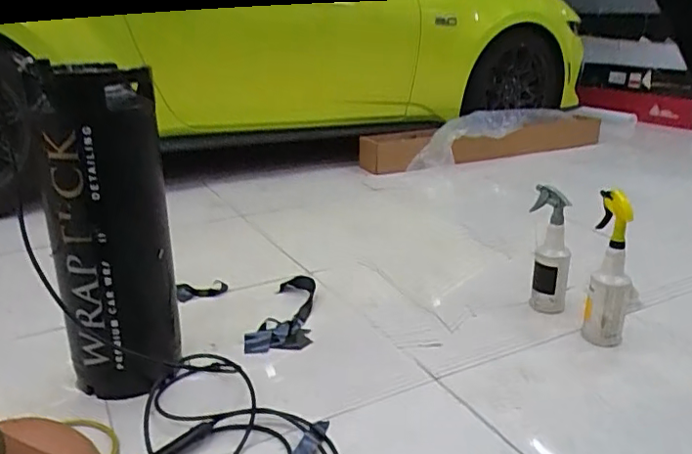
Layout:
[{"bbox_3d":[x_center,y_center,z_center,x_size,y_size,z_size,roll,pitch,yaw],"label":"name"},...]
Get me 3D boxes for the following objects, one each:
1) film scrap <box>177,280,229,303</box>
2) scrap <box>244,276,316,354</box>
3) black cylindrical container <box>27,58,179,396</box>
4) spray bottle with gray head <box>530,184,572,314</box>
[{"bbox_3d":[-0.396,0.170,1.582,0.139,0.033,0.066,-9,22,-23],"label":"film scrap"},{"bbox_3d":[-0.159,0.210,1.464,0.146,0.040,0.343,0,20,0],"label":"scrap"},{"bbox_3d":[-0.445,0.021,1.094,0.205,0.608,0.214,-7,21,-18],"label":"black cylindrical container"},{"bbox_3d":[0.513,0.061,1.452,0.099,0.299,0.113,6,21,14],"label":"spray bottle with gray head"}]

